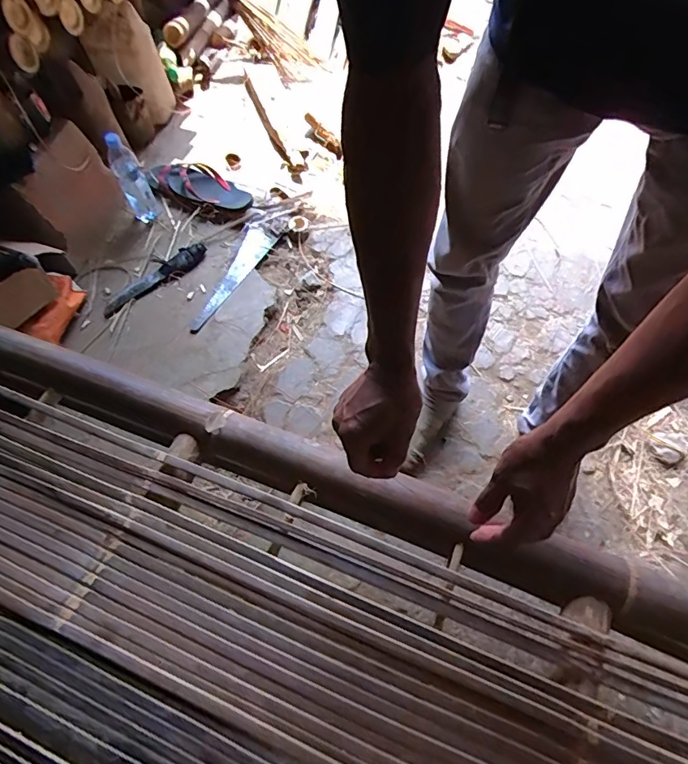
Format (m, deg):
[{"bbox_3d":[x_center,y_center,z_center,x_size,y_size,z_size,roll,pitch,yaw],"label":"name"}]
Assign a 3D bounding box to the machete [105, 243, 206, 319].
[{"bbox_3d":[-0.472,-0.259,1.215,0.294,0.015,0.066,-40,67,-16],"label":"machete"}]

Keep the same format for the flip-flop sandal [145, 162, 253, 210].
[{"bbox_3d":[-0.401,-0.551,1.352,0.312,0.043,0.119,23,66,15],"label":"flip-flop sandal"}]

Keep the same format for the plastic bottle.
[{"bbox_3d":[-0.554,-0.534,1.251,0.073,0.224,0.082,-28,64,-10],"label":"plastic bottle"}]

